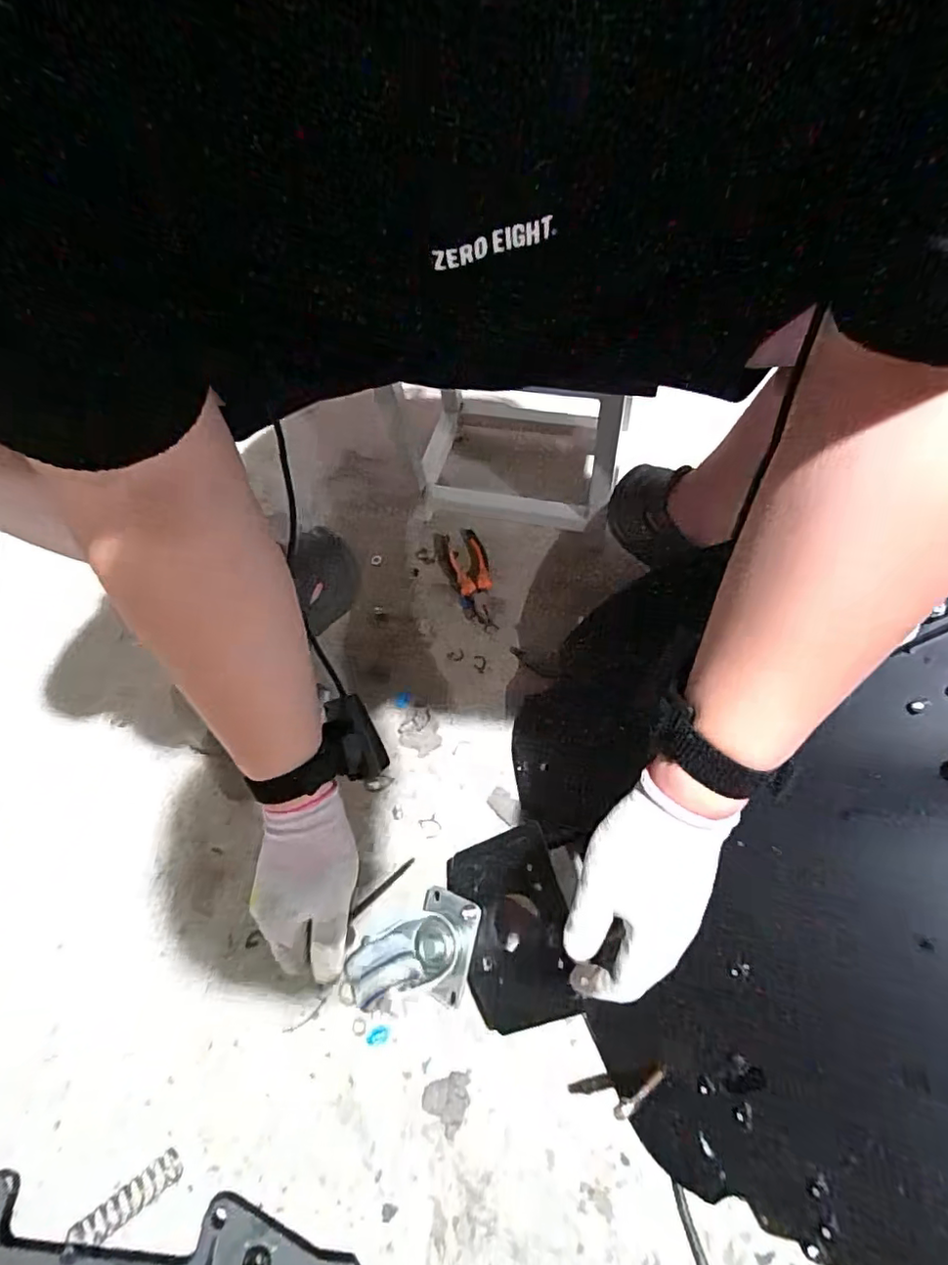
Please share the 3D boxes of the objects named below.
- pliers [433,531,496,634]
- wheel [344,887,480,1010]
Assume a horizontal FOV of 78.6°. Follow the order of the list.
[{"bbox_3d":[-0.005,-0.073,0.795,0.060,0.025,0.173,-18,60,-7],"label":"pliers"},{"bbox_3d":[-0.052,0.296,0.544,0.097,0.074,0.105,11,61,11],"label":"wheel"}]

